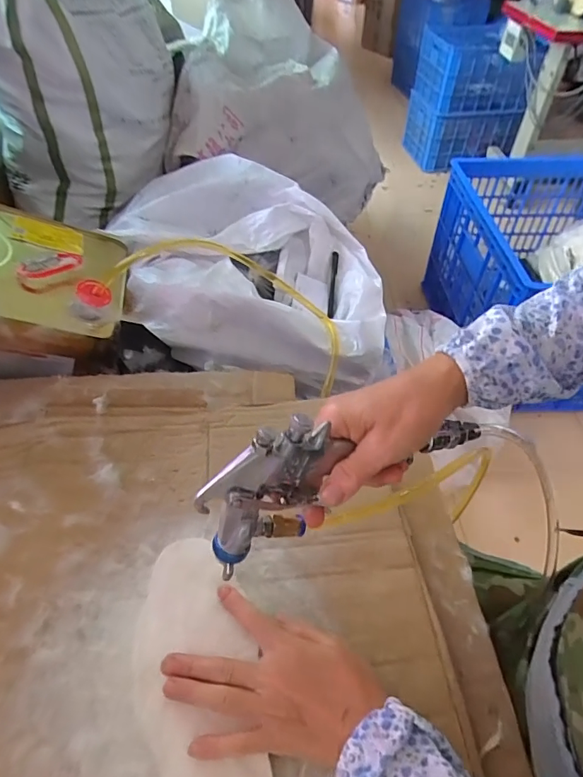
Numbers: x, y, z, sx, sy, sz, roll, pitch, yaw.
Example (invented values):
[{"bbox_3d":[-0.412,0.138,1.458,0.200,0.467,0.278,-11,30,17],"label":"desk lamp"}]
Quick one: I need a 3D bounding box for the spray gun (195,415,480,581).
[{"bbox_3d":[0.040,0.052,0.324,0.206,0.105,0.033,-19,55,-18],"label":"spray gun"}]

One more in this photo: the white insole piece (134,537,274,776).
[{"bbox_3d":[-0.061,0.250,0.338,0.083,0.011,0.283,-14,50,-15],"label":"white insole piece"}]

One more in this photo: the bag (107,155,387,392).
[{"bbox_3d":[-0.069,-0.216,0.779,0.471,0.154,0.377,9,49,5],"label":"bag"}]

